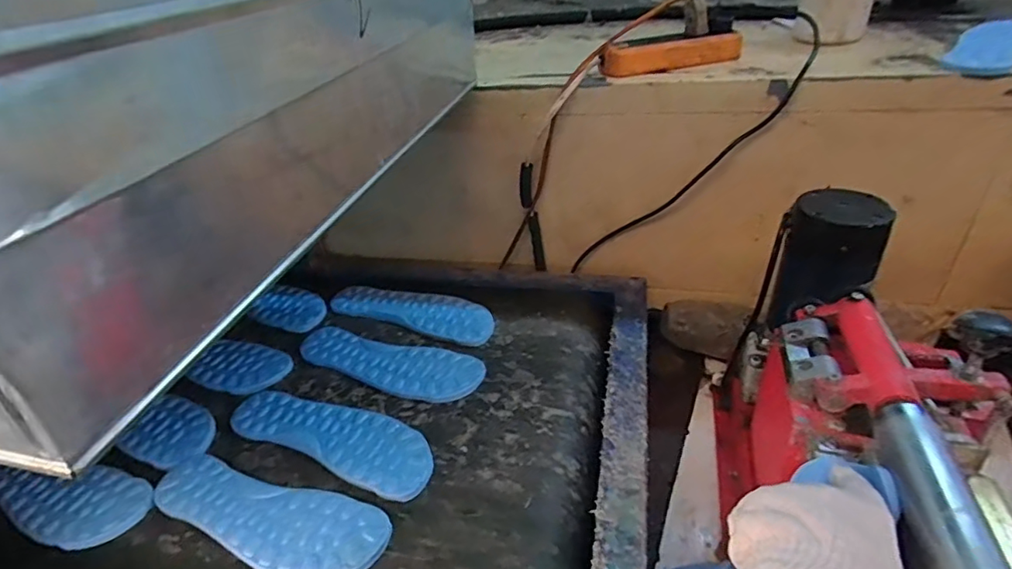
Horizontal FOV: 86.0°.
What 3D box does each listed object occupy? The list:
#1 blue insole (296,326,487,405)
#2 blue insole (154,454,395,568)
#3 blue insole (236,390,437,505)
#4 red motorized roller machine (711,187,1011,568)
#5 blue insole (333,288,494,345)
[{"bbox_3d":[-0.152,0.097,0.687,0.253,0.006,0.082,10,38,21],"label":"blue insole"},{"bbox_3d":[-0.232,0.220,0.515,0.252,0.009,0.081,7,37,18],"label":"blue insole"},{"bbox_3d":[-0.192,0.162,0.596,0.255,0.012,0.078,13,39,24],"label":"blue insole"},{"bbox_3d":[0.297,0.147,0.472,0.158,0.282,0.422,5,36,15],"label":"red motorized roller machine"},{"bbox_3d":[-0.137,0.036,0.770,0.252,0.010,0.072,9,38,20],"label":"blue insole"}]

